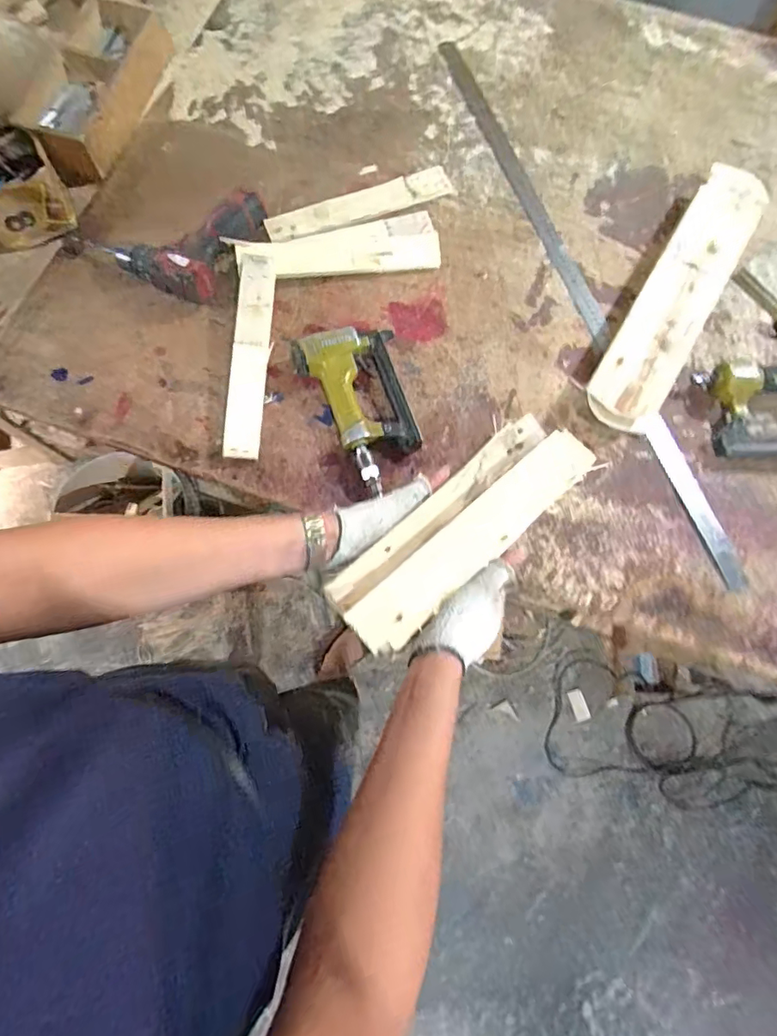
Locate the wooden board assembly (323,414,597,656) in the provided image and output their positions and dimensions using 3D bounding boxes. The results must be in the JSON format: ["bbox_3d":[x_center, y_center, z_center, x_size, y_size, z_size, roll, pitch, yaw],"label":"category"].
[{"bbox_3d":[0.075,0.007,0.510,0.293,0.028,0.089,-40,82,-15],"label":"wooden board assembly"}]

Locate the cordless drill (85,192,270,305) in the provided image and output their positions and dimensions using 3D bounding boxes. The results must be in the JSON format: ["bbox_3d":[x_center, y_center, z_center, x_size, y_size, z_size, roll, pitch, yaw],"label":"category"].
[{"bbox_3d":[-0.287,-0.378,0.739,0.249,0.055,0.143,-18,77,-3],"label":"cordless drill"}]

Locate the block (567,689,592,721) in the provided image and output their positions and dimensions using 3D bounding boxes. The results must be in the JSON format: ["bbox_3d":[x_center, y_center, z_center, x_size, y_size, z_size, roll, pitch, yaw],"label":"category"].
[{"bbox_3d":[0.482,0.474,1.310,0.037,0.010,0.075,-19,75,-6],"label":"block"}]

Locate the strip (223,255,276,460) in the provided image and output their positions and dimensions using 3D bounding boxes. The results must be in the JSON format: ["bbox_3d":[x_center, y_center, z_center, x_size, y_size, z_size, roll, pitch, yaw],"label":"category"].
[{"bbox_3d":[-0.187,-0.220,0.699,0.048,0.013,0.288,3,83,-1],"label":"strip"}]

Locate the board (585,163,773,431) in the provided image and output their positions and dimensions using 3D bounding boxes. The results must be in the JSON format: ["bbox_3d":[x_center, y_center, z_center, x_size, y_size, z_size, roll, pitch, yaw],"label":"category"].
[{"bbox_3d":[0.403,-0.310,0.717,0.097,0.048,0.430,30,80,5],"label":"board"}]

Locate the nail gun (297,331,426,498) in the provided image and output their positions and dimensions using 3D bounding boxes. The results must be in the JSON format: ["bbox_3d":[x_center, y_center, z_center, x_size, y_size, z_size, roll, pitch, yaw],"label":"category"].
[{"bbox_3d":[-0.036,-0.146,0.683,0.132,0.044,0.223,-15,75,-5],"label":"nail gun"}]

